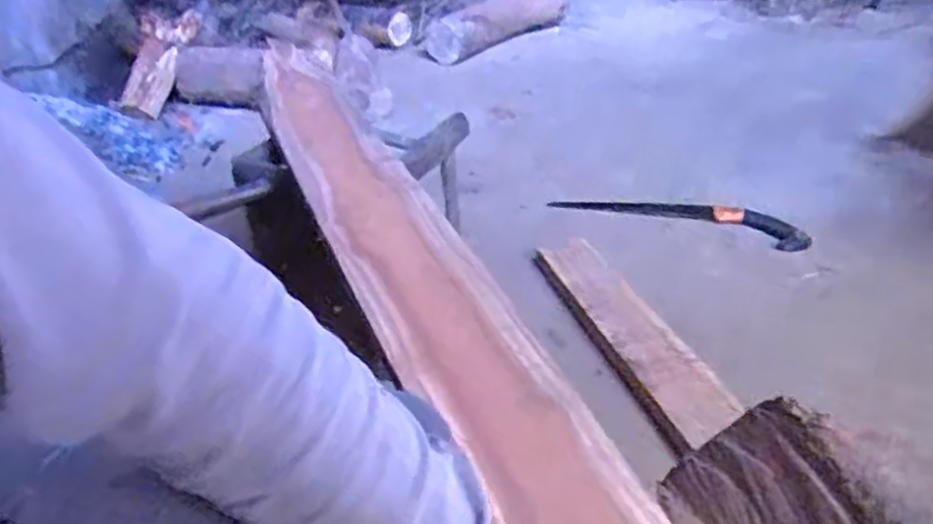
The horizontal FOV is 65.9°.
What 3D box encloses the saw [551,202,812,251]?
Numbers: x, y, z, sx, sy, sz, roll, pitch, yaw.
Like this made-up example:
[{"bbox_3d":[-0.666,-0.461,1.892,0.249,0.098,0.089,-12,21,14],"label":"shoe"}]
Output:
[{"bbox_3d":[0.437,-0.097,1.501,0.508,0.042,0.082,13,41,23],"label":"saw"}]

